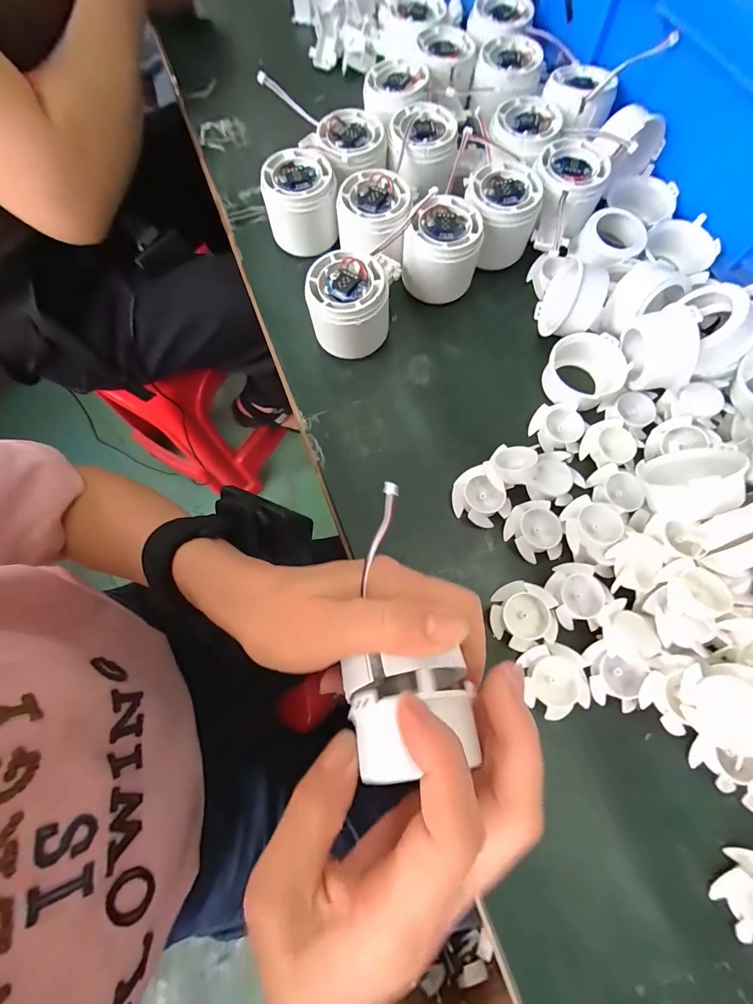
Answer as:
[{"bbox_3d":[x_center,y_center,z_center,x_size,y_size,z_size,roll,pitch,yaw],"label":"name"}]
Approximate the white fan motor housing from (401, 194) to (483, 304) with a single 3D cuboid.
[{"bbox_3d":[0.051,-0.197,0.307,0.056,0.050,0.055,9,74,4],"label":"white fan motor housing"}]

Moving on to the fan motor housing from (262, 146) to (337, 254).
[{"bbox_3d":[-0.063,-0.244,0.323,0.059,0.049,0.054,-13,74,-2],"label":"fan motor housing"}]

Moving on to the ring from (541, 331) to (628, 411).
[{"bbox_3d":[0.155,-0.097,0.294,0.052,0.028,0.054,0,74,2],"label":"ring"}]

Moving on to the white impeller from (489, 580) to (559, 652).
[{"bbox_3d":[0.092,0.072,0.246,0.038,0.016,0.040,0,74,2],"label":"white impeller"}]

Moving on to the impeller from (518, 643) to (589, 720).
[{"bbox_3d":[0.108,0.106,0.233,0.035,0.010,0.039,-11,74,-2],"label":"impeller"}]

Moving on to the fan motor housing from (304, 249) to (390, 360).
[{"bbox_3d":[-0.019,-0.143,0.290,0.056,0.050,0.052,0,74,2],"label":"fan motor housing"}]

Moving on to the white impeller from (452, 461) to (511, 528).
[{"bbox_3d":[0.069,-0.003,0.267,0.034,0.017,0.040,-23,75,-5],"label":"white impeller"}]

